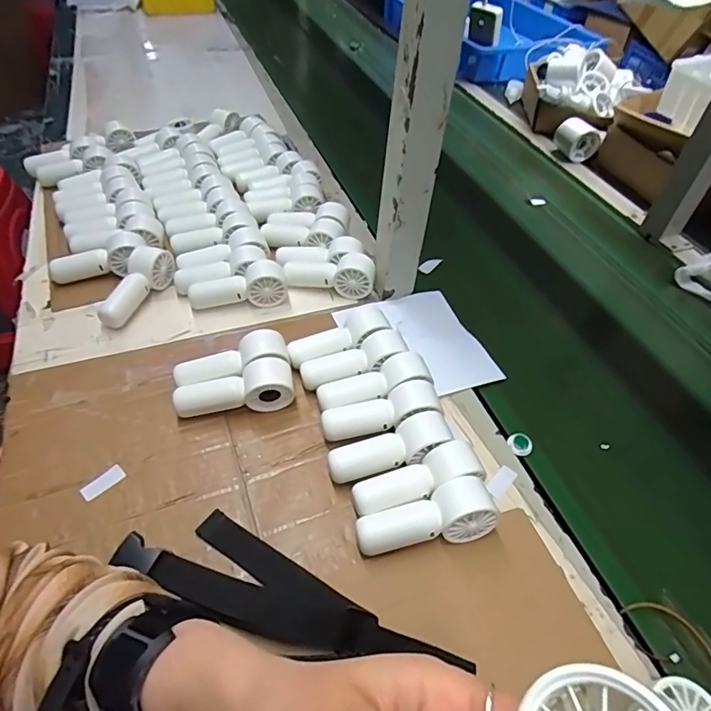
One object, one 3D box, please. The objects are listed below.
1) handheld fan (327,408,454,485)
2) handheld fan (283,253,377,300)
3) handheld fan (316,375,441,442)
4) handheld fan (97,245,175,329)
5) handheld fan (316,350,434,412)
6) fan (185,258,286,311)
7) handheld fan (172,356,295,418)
[{"bbox_3d":[0.031,0.085,0.433,0.108,0.040,0.034,-12,50,-15],"label":"handheld fan"},{"bbox_3d":[-0.032,-0.097,0.598,0.108,0.044,0.043,2,47,-2],"label":"handheld fan"},{"bbox_3d":[0.023,0.055,0.459,0.109,0.042,0.039,-7,49,-11],"label":"handheld fan"},{"bbox_3d":[-0.253,-0.082,0.565,0.041,0.041,0.111,13,48,8],"label":"handheld fan"},{"bbox_3d":[0.017,0.033,0.481,0.107,0.048,0.034,-9,49,-12],"label":"handheld fan"},{"bbox_3d":[-0.137,-0.079,0.570,0.111,0.040,0.037,-9,49,-12],"label":"fan"},{"bbox_3d":[-0.115,0.034,0.470,0.109,0.043,0.029,-8,49,-12],"label":"handheld fan"}]

